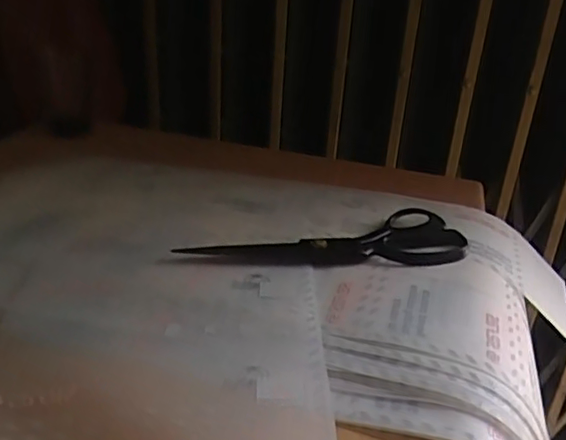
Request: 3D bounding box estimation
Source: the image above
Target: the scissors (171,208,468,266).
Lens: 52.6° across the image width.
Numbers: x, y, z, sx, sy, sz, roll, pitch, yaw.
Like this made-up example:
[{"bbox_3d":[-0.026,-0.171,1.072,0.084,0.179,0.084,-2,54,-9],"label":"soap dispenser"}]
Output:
[{"bbox_3d":[0.037,0.016,0.488,0.237,0.009,0.077,-2,28,-12],"label":"scissors"}]

